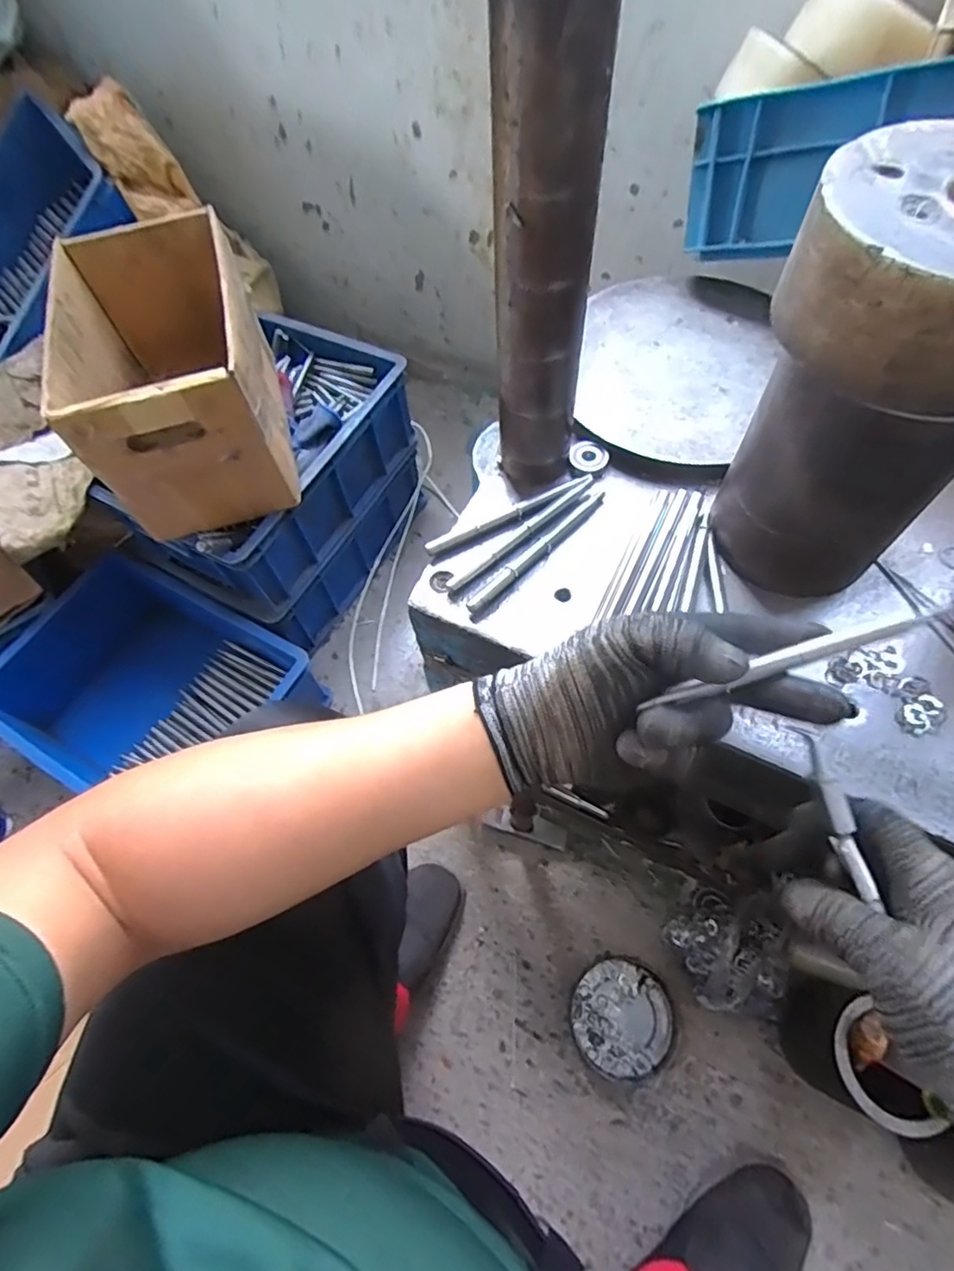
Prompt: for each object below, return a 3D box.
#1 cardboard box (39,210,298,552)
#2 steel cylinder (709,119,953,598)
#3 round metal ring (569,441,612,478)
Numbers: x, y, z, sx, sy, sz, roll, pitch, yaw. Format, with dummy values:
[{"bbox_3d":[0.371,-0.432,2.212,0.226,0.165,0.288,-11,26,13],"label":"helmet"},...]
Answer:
[{"bbox_3d":[-0.358,-0.321,0.732,0.197,0.193,0.319,-15,63,-5],"label":"cardboard box"},{"bbox_3d":[0.247,-0.155,0.392,0.139,0.237,0.139,-1,62,3],"label":"steel cylinder"},{"bbox_3d":[0.101,-0.161,0.541,0.034,0.006,0.033,-1,62,3],"label":"round metal ring"}]

